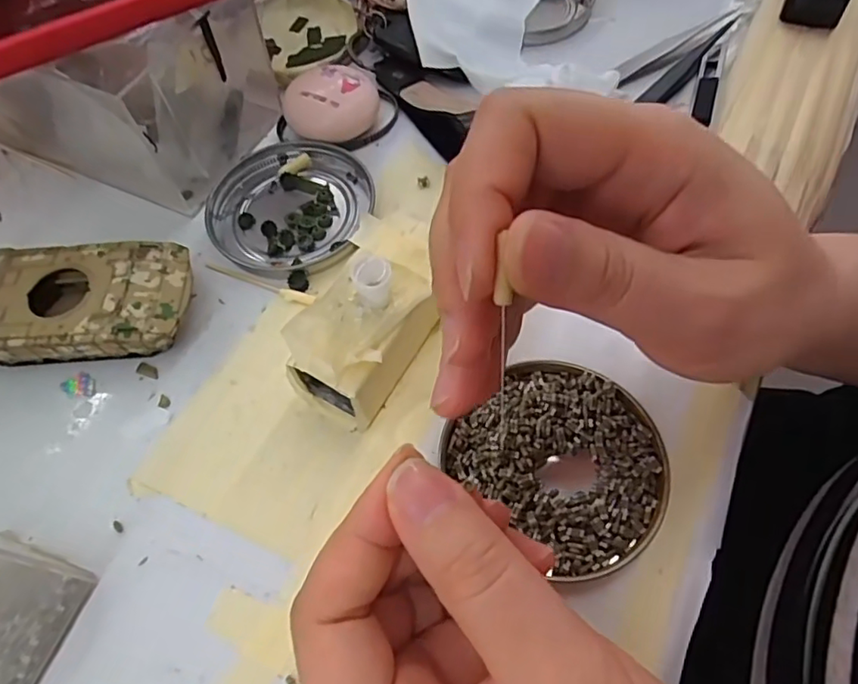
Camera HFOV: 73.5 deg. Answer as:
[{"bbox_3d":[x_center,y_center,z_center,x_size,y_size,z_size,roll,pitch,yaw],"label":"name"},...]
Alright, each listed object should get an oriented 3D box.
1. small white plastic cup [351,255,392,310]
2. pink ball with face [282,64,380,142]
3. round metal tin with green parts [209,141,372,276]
[{"bbox_3d":[-0.020,-0.022,0.208,0.014,0.017,0.012,-18,61,-6],"label":"small white plastic cup"},{"bbox_3d":[-0.050,-0.123,0.299,0.048,0.023,0.040,-13,60,-3],"label":"pink ball with face"},{"bbox_3d":[-0.069,-0.066,0.279,0.075,0.007,0.076,-2,62,3],"label":"round metal tin with green parts"}]

